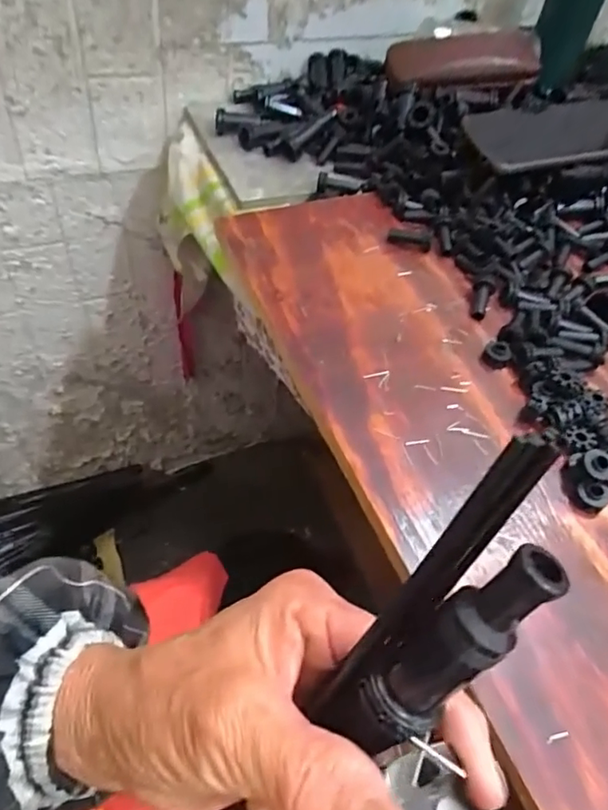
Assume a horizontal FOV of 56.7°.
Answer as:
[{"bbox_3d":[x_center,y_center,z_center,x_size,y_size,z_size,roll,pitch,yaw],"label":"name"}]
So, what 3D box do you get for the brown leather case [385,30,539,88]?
[{"bbox_3d":[0.163,-0.343,0.559,0.151,0.030,0.063,-3,53,-7],"label":"brown leather case"}]

